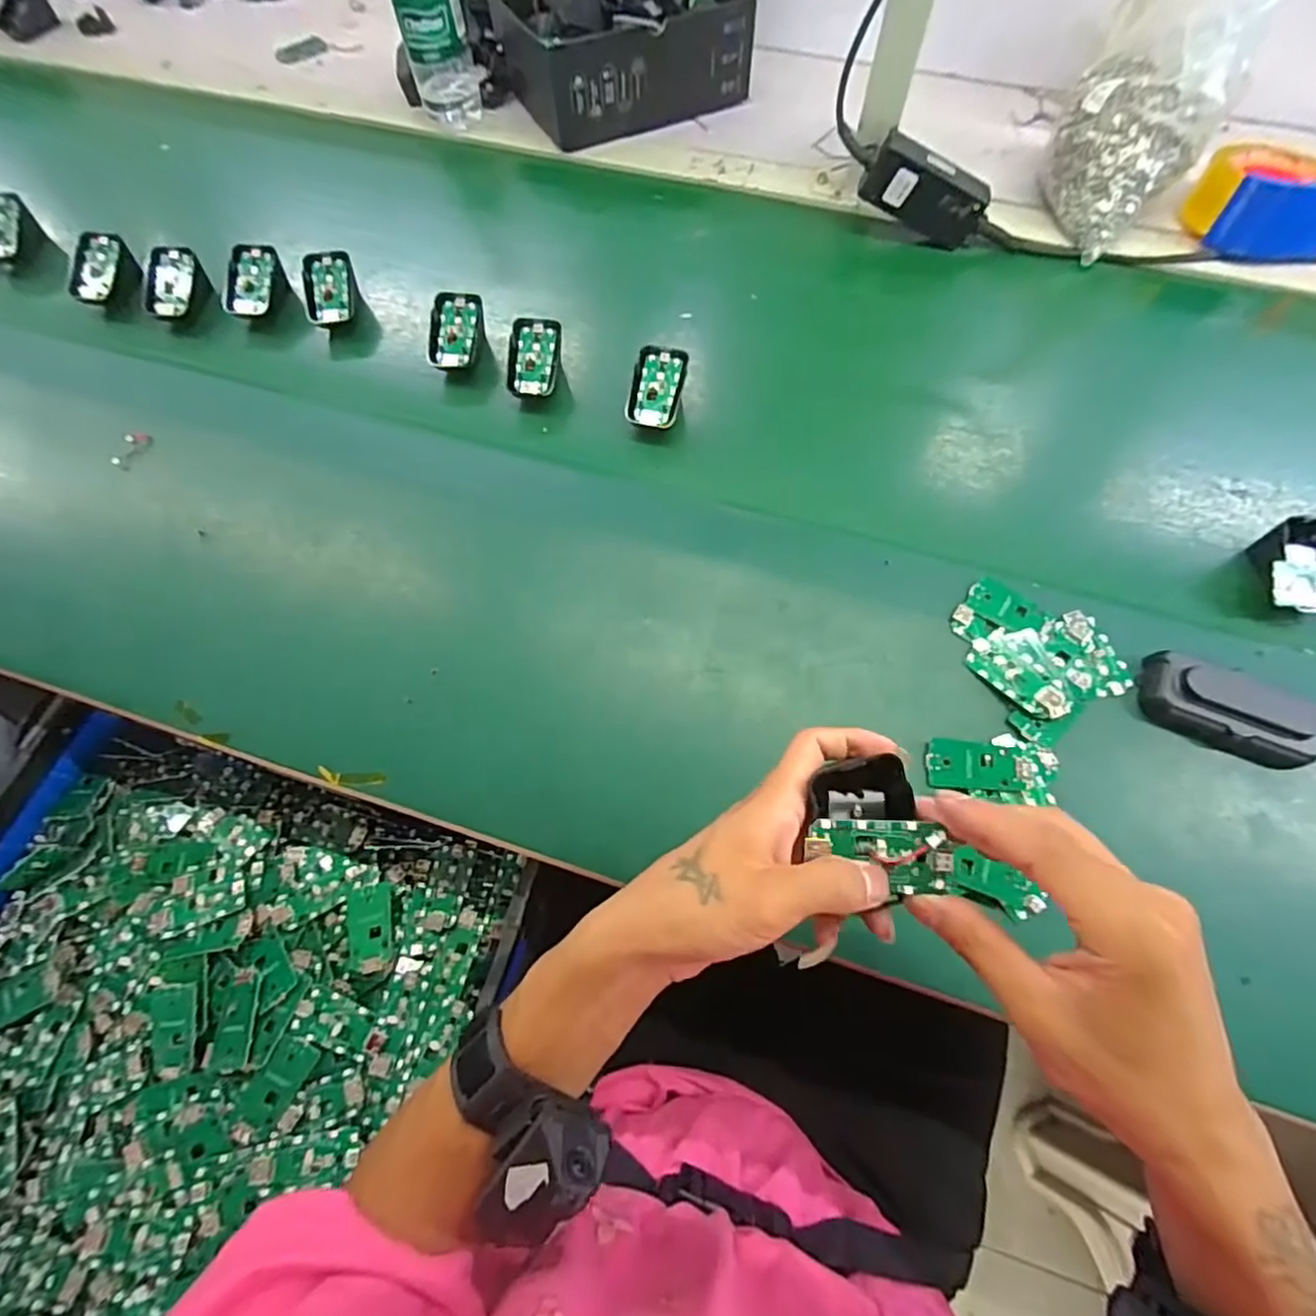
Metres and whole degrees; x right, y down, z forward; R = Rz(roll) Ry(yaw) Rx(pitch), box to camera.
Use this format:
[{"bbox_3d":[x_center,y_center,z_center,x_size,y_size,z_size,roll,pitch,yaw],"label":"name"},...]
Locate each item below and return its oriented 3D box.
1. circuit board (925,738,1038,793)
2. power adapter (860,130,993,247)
[{"bbox_3d":[0.216,0.072,0.416,0.069,0.005,0.031,6,67,3],"label":"circuit board"},{"bbox_3d":[0.256,-0.444,0.599,0.118,0.053,0.033,22,68,-11],"label":"power adapter"}]

